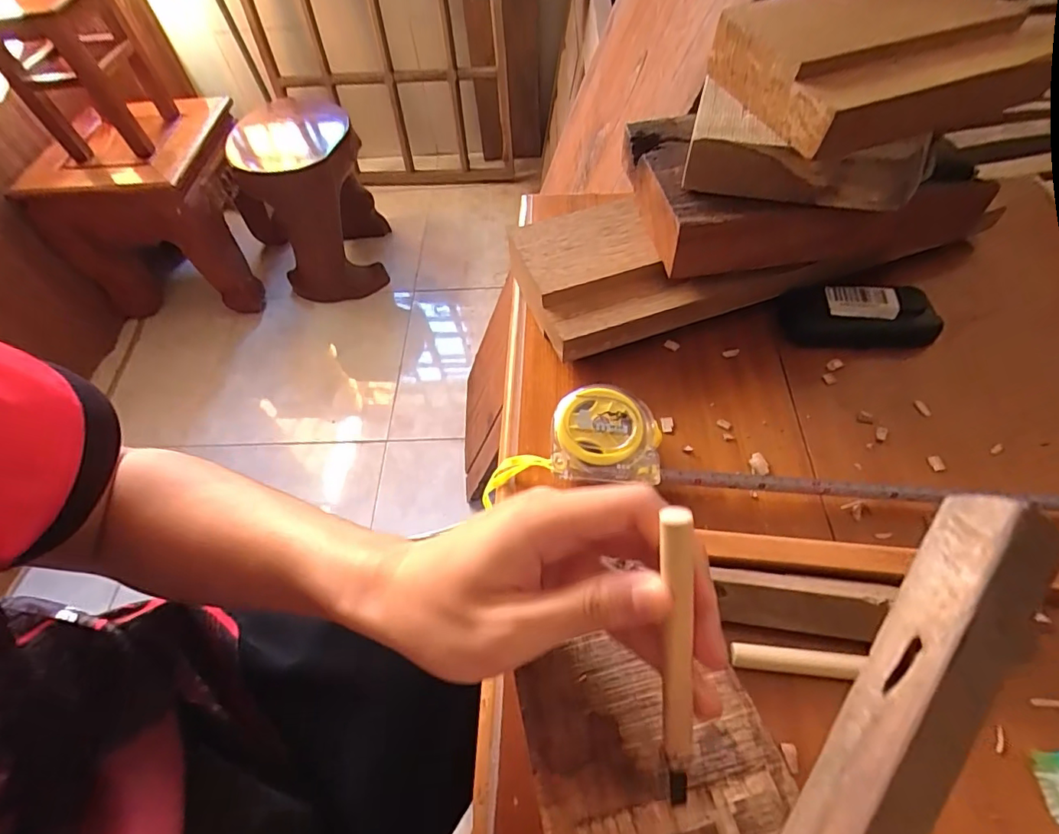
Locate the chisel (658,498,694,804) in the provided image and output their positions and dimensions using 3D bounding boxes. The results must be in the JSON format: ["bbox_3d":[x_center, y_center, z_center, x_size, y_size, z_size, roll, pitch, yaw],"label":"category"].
[{"bbox_3d":[0.055,0.092,0.194,0.011,0.121,0.006,-3,12,2],"label":"chisel"}]

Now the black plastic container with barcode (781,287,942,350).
[{"bbox_3d":[0.249,-0.074,0.394,0.108,0.032,0.048,4,56,7],"label":"black plastic container with barcode"}]

